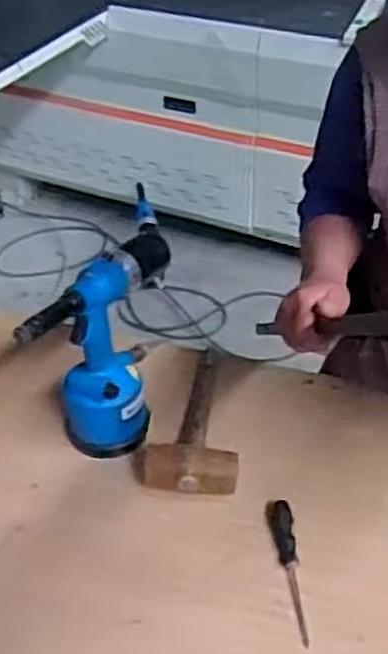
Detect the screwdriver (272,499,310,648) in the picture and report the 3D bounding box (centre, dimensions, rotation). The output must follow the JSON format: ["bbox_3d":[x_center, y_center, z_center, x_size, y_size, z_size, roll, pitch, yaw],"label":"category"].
[{"bbox_3d":[0.119,0.291,0.963,0.024,0.021,0.183,-4,41,-2],"label":"screwdriver"}]

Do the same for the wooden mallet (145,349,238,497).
[{"bbox_3d":[0.005,0.115,1.144,0.126,0.067,0.282,2,41,5],"label":"wooden mallet"}]

